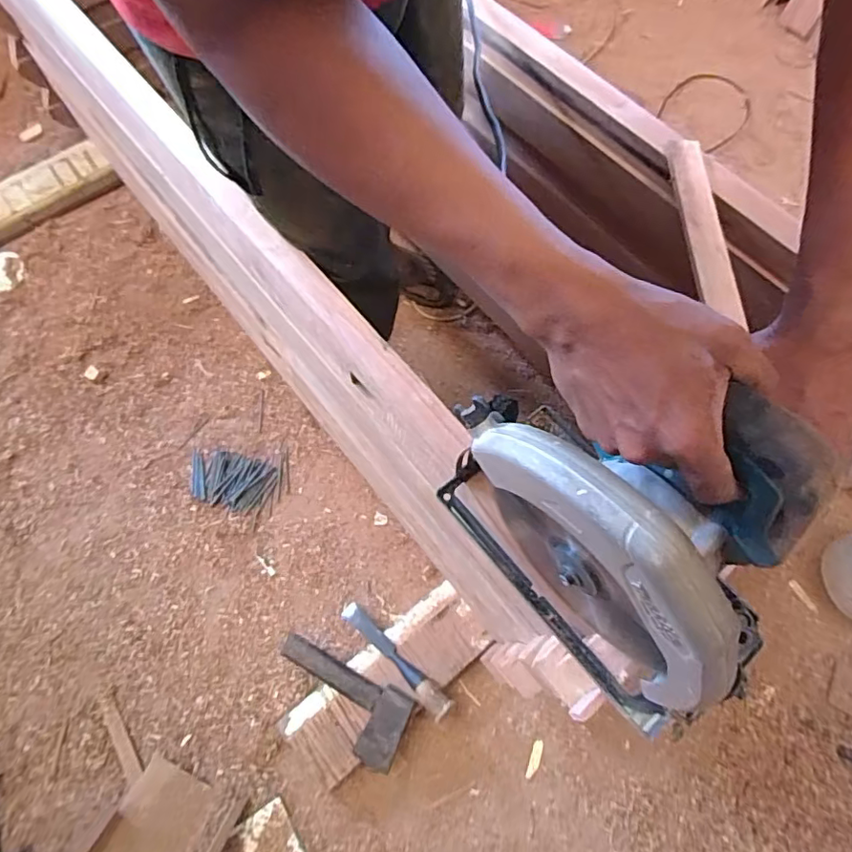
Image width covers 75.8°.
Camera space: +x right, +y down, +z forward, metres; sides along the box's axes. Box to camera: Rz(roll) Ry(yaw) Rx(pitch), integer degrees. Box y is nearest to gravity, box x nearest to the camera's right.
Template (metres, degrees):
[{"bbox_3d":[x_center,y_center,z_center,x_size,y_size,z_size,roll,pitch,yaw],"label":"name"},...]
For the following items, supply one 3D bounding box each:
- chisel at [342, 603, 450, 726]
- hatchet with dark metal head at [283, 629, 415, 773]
[{"bbox_3d":[-0.054,0.396,0.939,0.034,0.023,0.254,-44,53,-17],"label":"chisel"},{"bbox_3d":[-0.151,0.449,0.904,0.257,0.036,0.118,26,69,11],"label":"hatchet with dark metal head"}]

